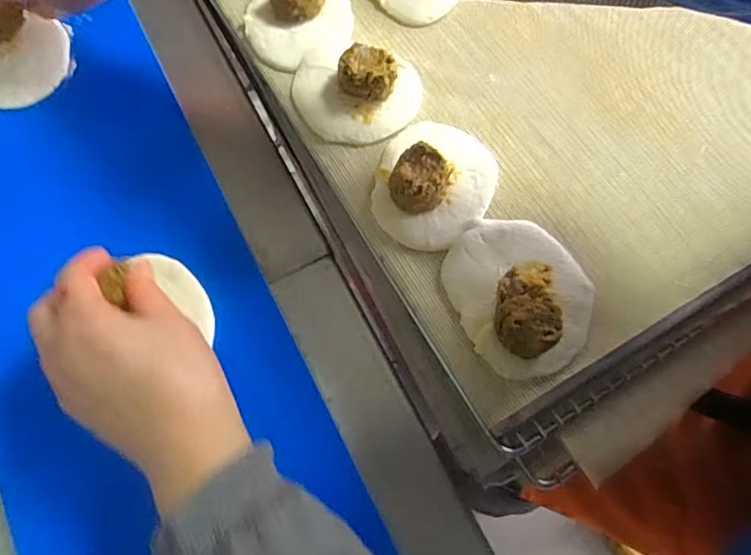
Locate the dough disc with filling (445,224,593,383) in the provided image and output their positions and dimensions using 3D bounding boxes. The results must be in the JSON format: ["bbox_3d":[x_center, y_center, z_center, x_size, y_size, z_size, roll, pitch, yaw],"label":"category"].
[{"bbox_3d":[0.095,0.006,0.341,0.085,0.033,0.102,-20,71,-11],"label":"dough disc with filling"}]

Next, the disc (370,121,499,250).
[{"bbox_3d":[0.042,-0.071,0.370,0.079,0.032,0.102,25,69,7],"label":"disc"}]

